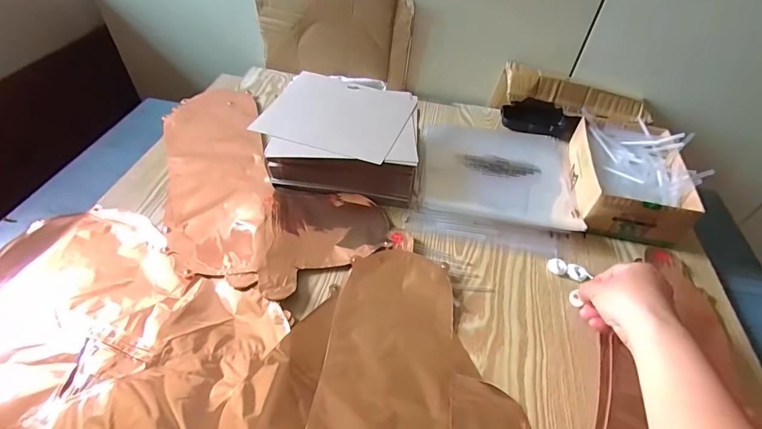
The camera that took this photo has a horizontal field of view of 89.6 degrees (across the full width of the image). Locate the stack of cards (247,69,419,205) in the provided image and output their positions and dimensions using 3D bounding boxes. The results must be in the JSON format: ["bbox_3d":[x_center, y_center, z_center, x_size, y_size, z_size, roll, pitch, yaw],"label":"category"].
[{"bbox_3d":[-0.052,-0.118,0.561,0.211,0.073,0.193,7,48,2],"label":"stack of cards"}]

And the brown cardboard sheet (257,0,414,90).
[{"bbox_3d":[-0.086,-0.328,0.691,0.277,0.172,0.022,14,48,8],"label":"brown cardboard sheet"}]

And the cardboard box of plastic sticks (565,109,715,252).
[{"bbox_3d":[0.356,-0.054,0.548,0.146,0.068,0.198,11,48,6],"label":"cardboard box of plastic sticks"}]

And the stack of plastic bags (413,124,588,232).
[{"bbox_3d":[0.170,-0.073,0.577,0.220,0.018,0.217,12,46,8],"label":"stack of plastic bags"}]

